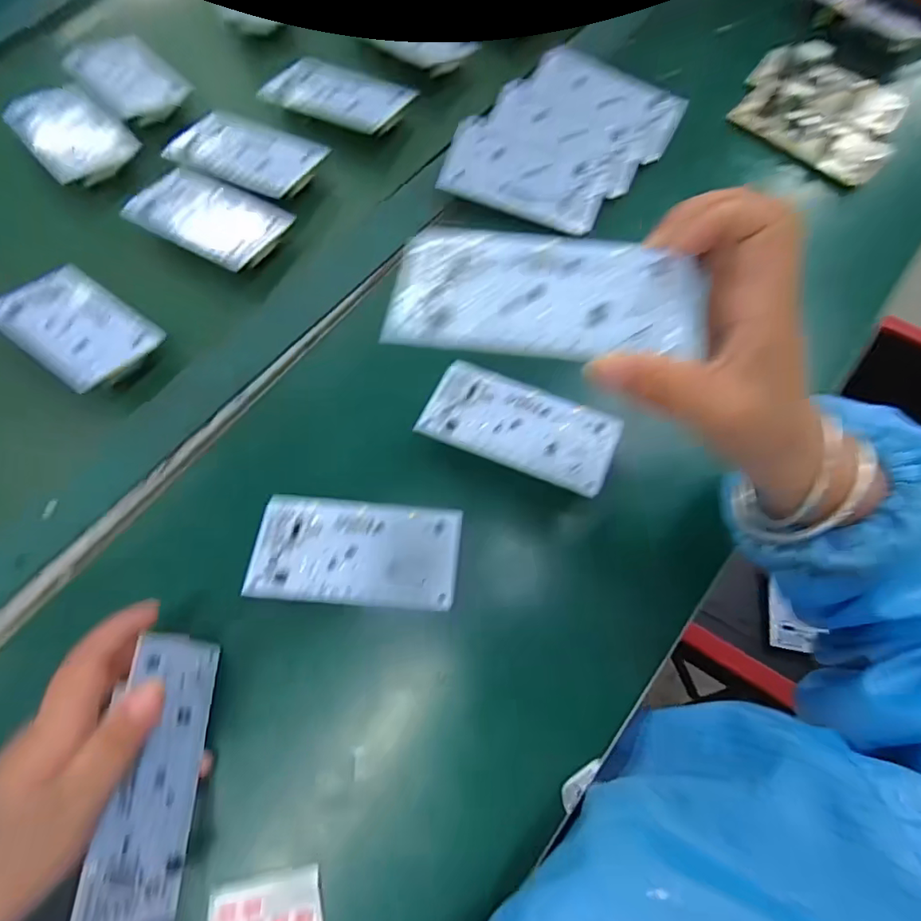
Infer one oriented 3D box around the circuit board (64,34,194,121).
[{"bbox_3d":[-0.281,-0.326,0.443,0.066,0.007,0.107,-43,75,-13],"label":"circuit board"}]

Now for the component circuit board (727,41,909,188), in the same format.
[{"bbox_3d":[0.293,-0.289,0.425,0.122,0.018,0.105,35,74,12],"label":"component circuit board"}]

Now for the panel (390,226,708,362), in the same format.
[{"bbox_3d":[0.034,-0.070,0.214,0.120,0.004,0.061,5,68,8],"label":"panel"}]

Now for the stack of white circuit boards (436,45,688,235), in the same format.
[{"bbox_3d":[0.083,-0.253,0.409,0.130,0.017,0.171,30,73,11],"label":"stack of white circuit boards"}]

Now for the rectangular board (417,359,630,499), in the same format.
[{"bbox_3d":[0.038,-0.022,0.326,0.116,0.008,0.057,22,72,8],"label":"rectangular board"}]

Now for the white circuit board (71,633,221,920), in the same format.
[{"bbox_3d":[-0.141,0.146,0.244,0.004,0.053,0.120,-10,61,15],"label":"white circuit board"}]

